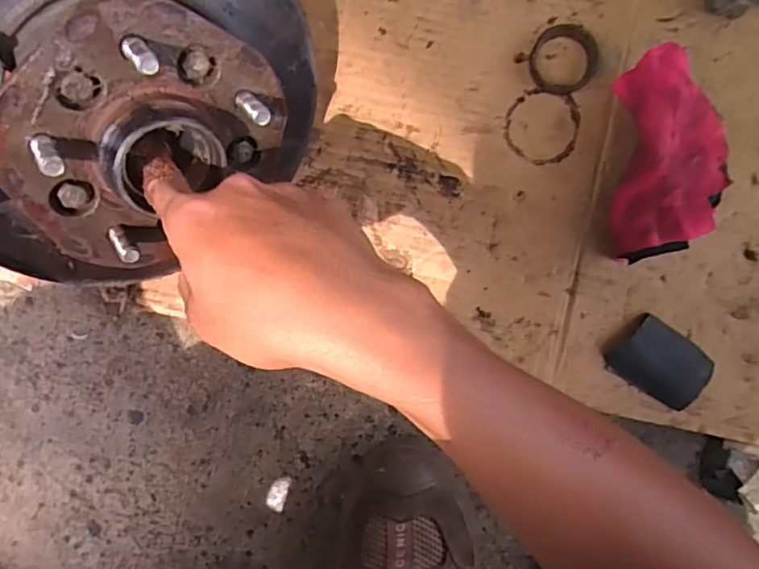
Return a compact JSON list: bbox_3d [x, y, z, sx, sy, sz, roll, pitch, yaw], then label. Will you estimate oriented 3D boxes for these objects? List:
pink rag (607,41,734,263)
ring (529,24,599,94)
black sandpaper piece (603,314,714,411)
[{"bbox_3d":[0.210,-0.095,0.421,0.065,0.055,0.152,2,94,1],"label":"pink rag"},{"bbox_3d":[0.142,-0.174,0.439,0.050,0.009,0.051,0,94,1],"label":"ring"},{"bbox_3d":[0.223,0.062,0.448,0.069,0.018,0.053,35,94,-2],"label":"black sandpaper piece"}]

